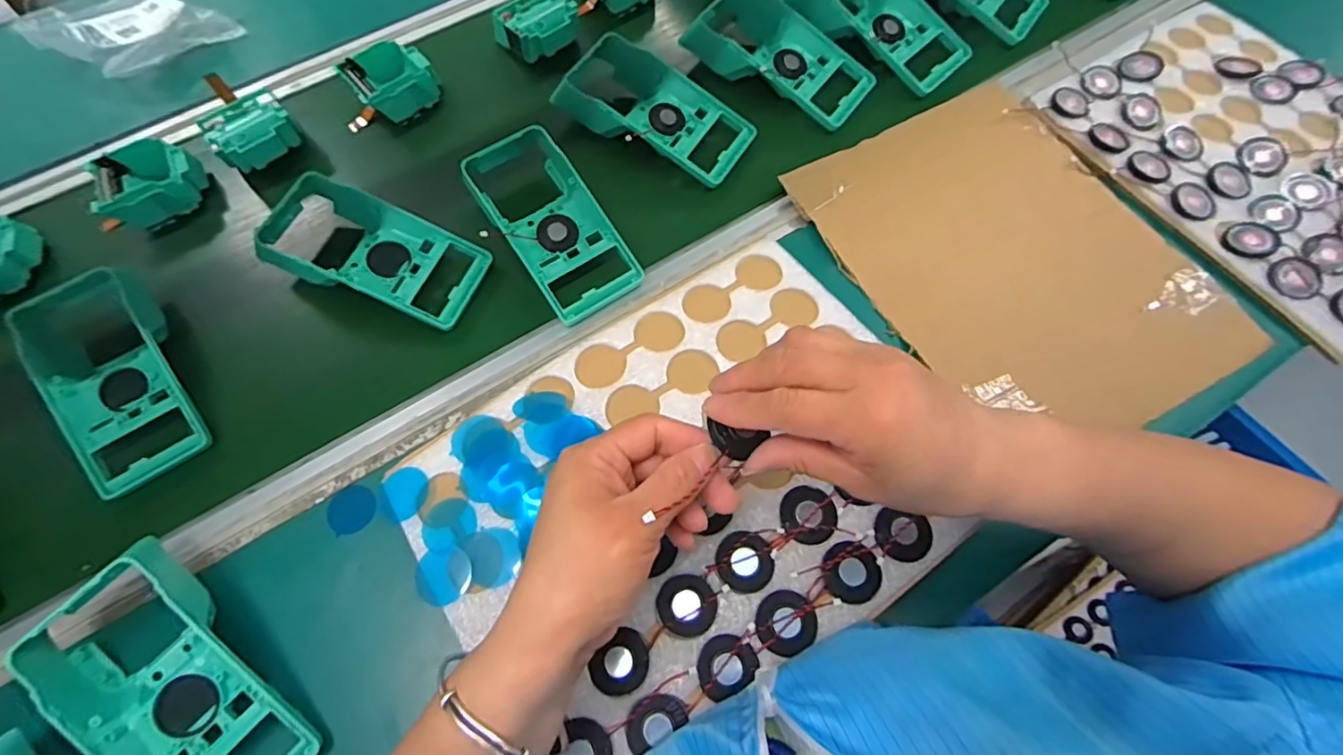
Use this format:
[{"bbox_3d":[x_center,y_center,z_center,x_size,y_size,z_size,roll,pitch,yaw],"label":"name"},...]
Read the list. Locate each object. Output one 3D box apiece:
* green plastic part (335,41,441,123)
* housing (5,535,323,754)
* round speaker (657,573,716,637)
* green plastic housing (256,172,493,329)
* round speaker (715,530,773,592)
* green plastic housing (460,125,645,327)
[{"bbox_3d":[-0.278,-0.296,0.587,0.078,0.036,0.071,-30,70,-10],"label":"green plastic part"},{"bbox_3d":[-0.302,0.190,0.356,0.082,0.054,0.175,-43,72,-14],"label":"housing"},{"bbox_3d":[0.009,0.129,0.335,0.032,0.004,0.033,-1,65,2],"label":"round speaker"},{"bbox_3d":[-0.245,-0.112,0.494,0.171,0.047,0.104,17,67,10],"label":"green plastic housing"},{"bbox_3d":[0.043,0.107,0.341,0.032,0.004,0.033,-1,65,2],"label":"round speaker"},{"bbox_3d":[-0.106,-0.140,0.497,0.092,0.035,0.193,-29,69,-10],"label":"green plastic housing"}]

